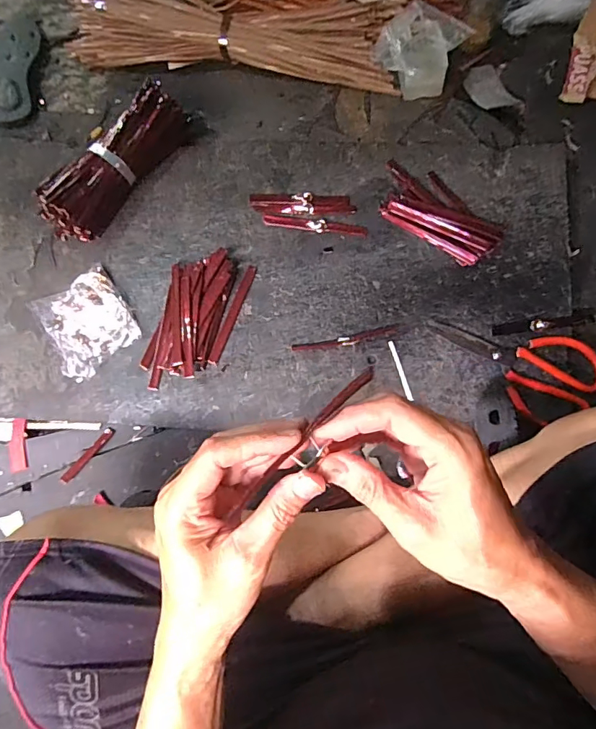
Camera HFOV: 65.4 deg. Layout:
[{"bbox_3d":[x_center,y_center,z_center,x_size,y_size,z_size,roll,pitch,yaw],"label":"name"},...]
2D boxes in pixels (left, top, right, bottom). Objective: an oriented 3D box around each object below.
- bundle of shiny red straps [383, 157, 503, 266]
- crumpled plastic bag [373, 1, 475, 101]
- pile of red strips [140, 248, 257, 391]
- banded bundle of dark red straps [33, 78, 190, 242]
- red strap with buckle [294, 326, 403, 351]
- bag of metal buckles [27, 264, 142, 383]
[{"bbox_3d":[0.190,-0.211,0.640,0.182,0.027,0.094,36,78,9],"label":"bundle of shiny red straps"},{"bbox_3d":[0.187,-0.485,0.718,0.127,0.053,0.123,35,78,9],"label":"crumpled plastic bag"},{"bbox_3d":[-0.139,-0.062,0.625,0.103,0.028,0.192,20,76,5],"label":"pile of red strips"},{"bbox_3d":[-0.264,-0.292,0.678,0.078,0.063,0.255,38,78,9],"label":"banded bundle of dark red straps"},{"bbox_3d":[0.064,-0.033,0.615,0.141,0.009,0.014,-10,76,-3],"label":"red strap with buckle"},{"bbox_3d":[-0.292,-0.059,0.645,0.111,0.023,0.132,-34,78,-8],"label":"bag of metal buckles"}]

